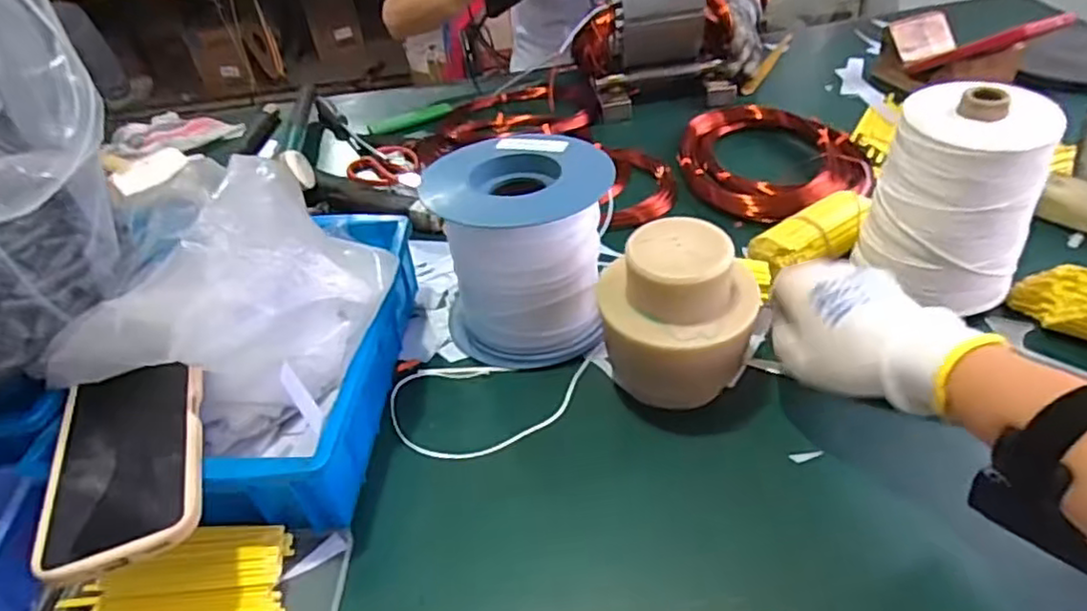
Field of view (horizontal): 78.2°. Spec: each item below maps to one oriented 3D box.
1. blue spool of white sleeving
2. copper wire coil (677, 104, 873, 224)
[{"bbox_3d":[-0.015,-0.045,0.558,0.146,0.139,0.140,-7,42,0],"label":"blue spool of white sleeving"},{"bbox_3d":[0.244,-0.159,0.731,0.186,0.046,0.161,1,43,9],"label":"copper wire coil"}]

